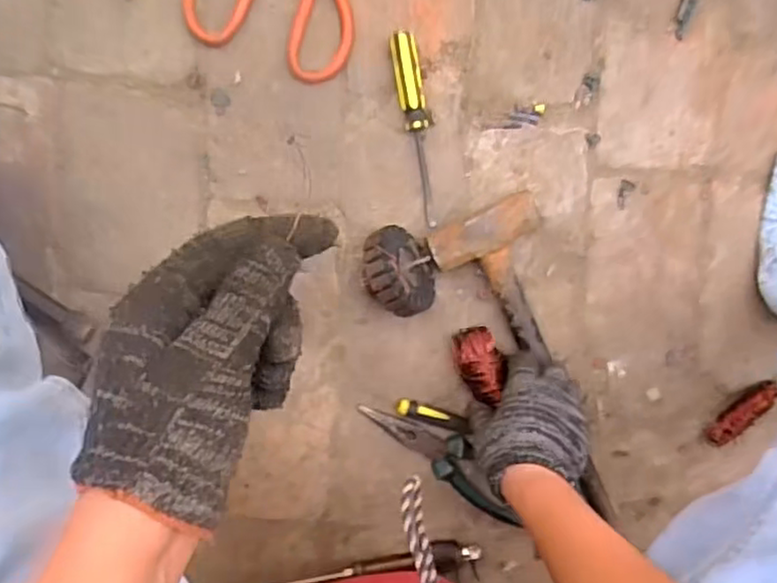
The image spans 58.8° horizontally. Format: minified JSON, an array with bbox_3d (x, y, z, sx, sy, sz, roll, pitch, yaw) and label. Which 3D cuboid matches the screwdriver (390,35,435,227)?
[{"bbox_3d":[0.028,-0.142,0.608,0.025,0.024,0.165,-12,95,-7],"label":"screwdriver"}]

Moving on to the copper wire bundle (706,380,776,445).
[{"bbox_3d":[0.342,0.117,0.665,0.025,0.015,0.080,39,105,-9],"label":"copper wire bundle"}]

